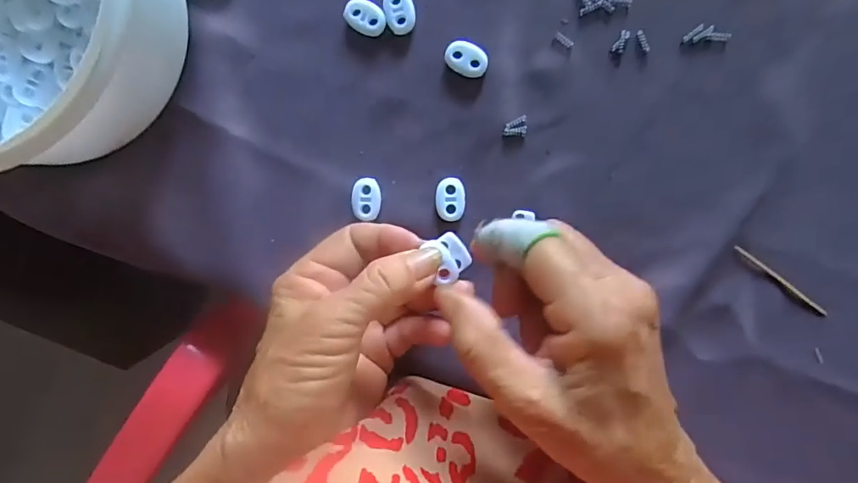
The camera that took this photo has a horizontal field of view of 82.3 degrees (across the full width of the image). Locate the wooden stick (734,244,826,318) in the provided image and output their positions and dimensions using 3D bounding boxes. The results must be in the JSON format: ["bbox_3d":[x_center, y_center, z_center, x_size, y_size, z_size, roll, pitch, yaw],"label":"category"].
[{"bbox_3d":[0.184,0.021,0.253,0.060,0.006,0.004,37,94,-1],"label":"wooden stick"}]

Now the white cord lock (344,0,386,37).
[{"bbox_3d":[-0.033,-0.117,0.255,0.022,0.004,0.015,23,95,0],"label":"white cord lock"}]

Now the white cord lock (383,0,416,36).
[{"bbox_3d":[-0.015,-0.120,0.254,0.015,0.004,0.023,-12,94,2],"label":"white cord lock"}]

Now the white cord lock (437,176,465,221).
[{"bbox_3d":[0.012,-0.022,0.263,0.015,0.005,0.023,3,94,1],"label":"white cord lock"}]

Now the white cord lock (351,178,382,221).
[{"bbox_3d":[-0.034,-0.023,0.264,0.015,0.005,0.022,6,95,1],"label":"white cord lock"}]

